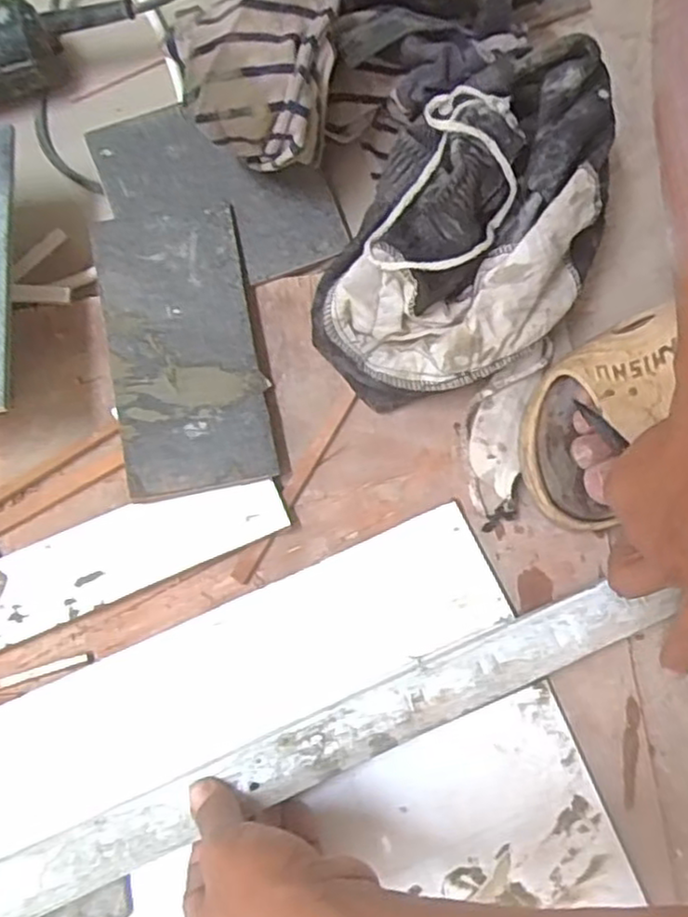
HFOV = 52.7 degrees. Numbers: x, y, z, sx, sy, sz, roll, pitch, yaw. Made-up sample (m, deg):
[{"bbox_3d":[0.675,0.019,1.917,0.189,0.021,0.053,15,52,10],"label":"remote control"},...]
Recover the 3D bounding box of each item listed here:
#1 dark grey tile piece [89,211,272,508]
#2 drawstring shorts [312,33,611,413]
[{"bbox_3d":[-0.108,-0.076,0.464,0.096,0.005,0.195,-11,79,-3],"label":"dark grey tile piece"},{"bbox_3d":[0.079,-0.135,0.440,0.141,0.118,0.216,30,81,7],"label":"drawstring shorts"}]

